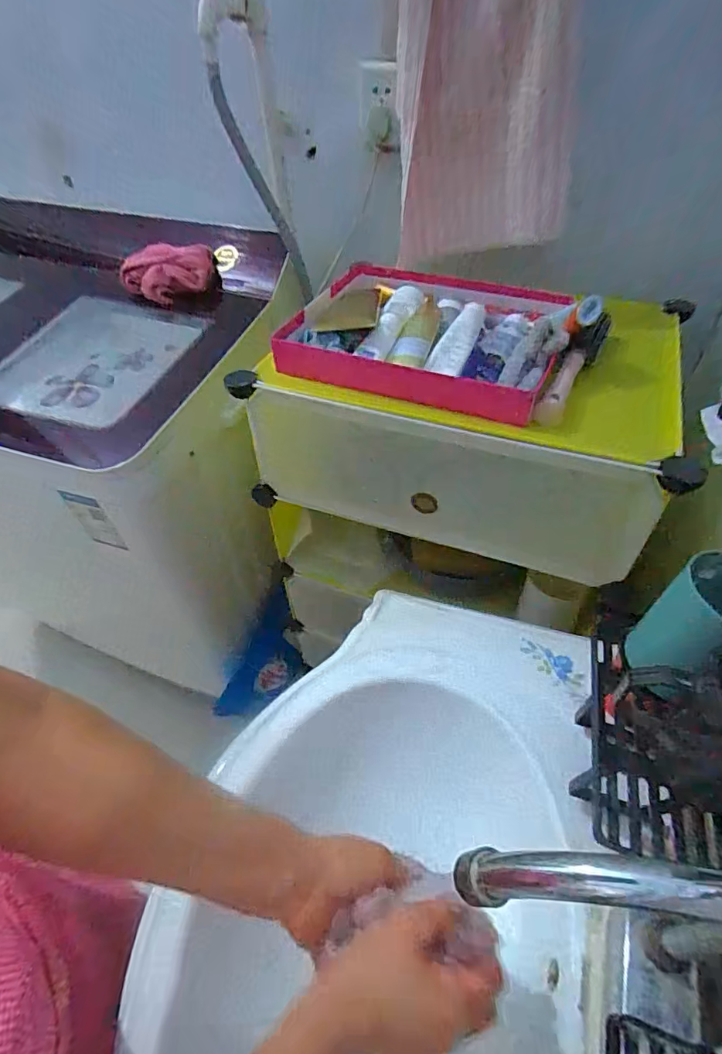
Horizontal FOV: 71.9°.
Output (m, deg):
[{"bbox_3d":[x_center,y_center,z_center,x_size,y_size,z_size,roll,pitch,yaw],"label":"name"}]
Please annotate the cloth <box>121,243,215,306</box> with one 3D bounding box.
[{"bbox_3d":[-0.291,-0.378,0.765,0.138,0.083,0.075,-20,50,-14],"label":"cloth"}]

